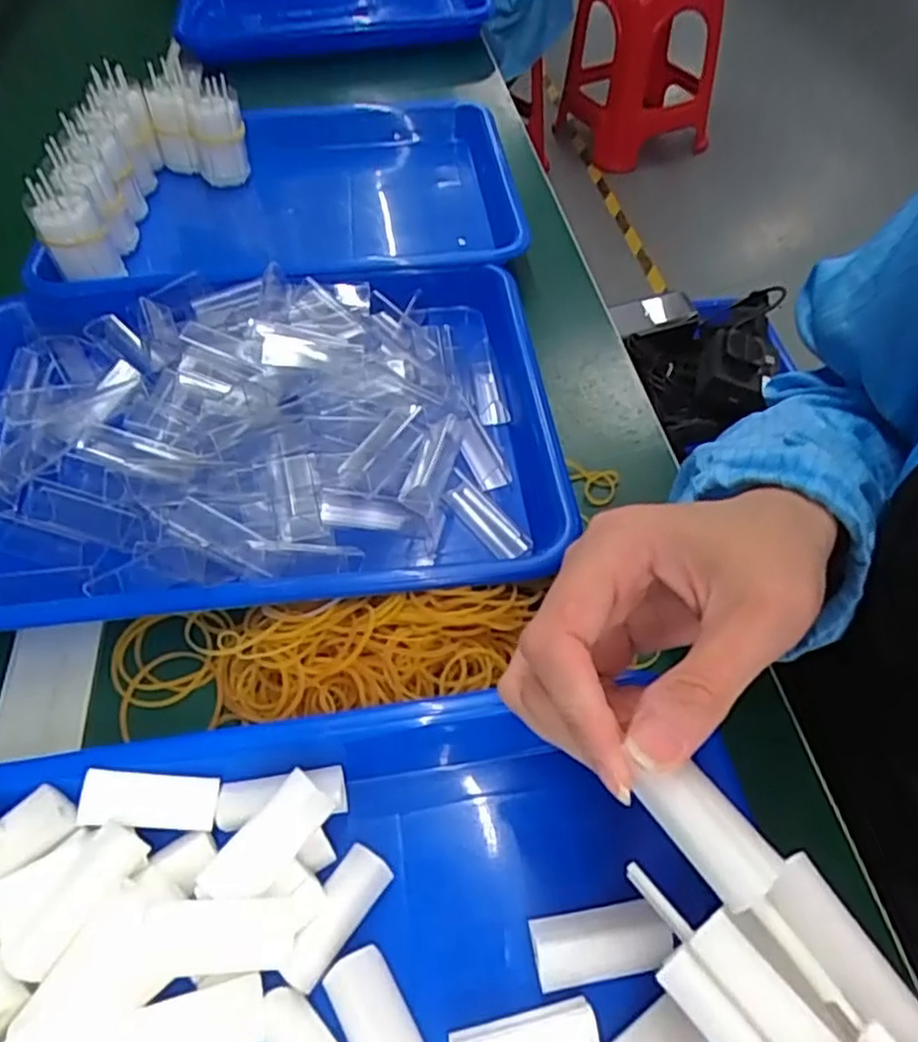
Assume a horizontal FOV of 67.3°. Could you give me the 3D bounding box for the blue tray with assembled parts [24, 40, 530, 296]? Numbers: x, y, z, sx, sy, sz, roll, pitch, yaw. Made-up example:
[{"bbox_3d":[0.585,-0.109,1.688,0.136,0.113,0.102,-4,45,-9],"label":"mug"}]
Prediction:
[{"bbox_3d":[-0.116,-0.244,0.505,0.296,0.104,0.250,-2,53,-1],"label":"blue tray with assembled parts"}]

